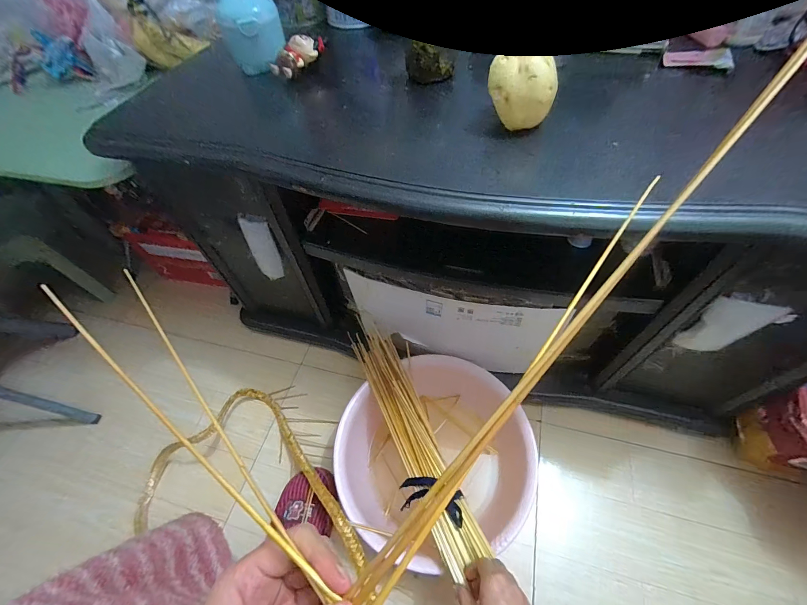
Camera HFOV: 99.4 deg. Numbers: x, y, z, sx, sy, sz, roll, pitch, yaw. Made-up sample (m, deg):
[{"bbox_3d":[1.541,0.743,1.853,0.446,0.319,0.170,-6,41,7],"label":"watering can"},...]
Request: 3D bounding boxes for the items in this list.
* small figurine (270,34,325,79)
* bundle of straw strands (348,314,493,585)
[{"bbox_3d":[-0.166,-0.393,0.539,0.043,0.034,0.087,31,62,23],"label":"small figurine"},{"bbox_3d":[0.017,0.223,0.616,0.085,0.044,0.425,-21,57,-11],"label":"bundle of straw strands"}]

